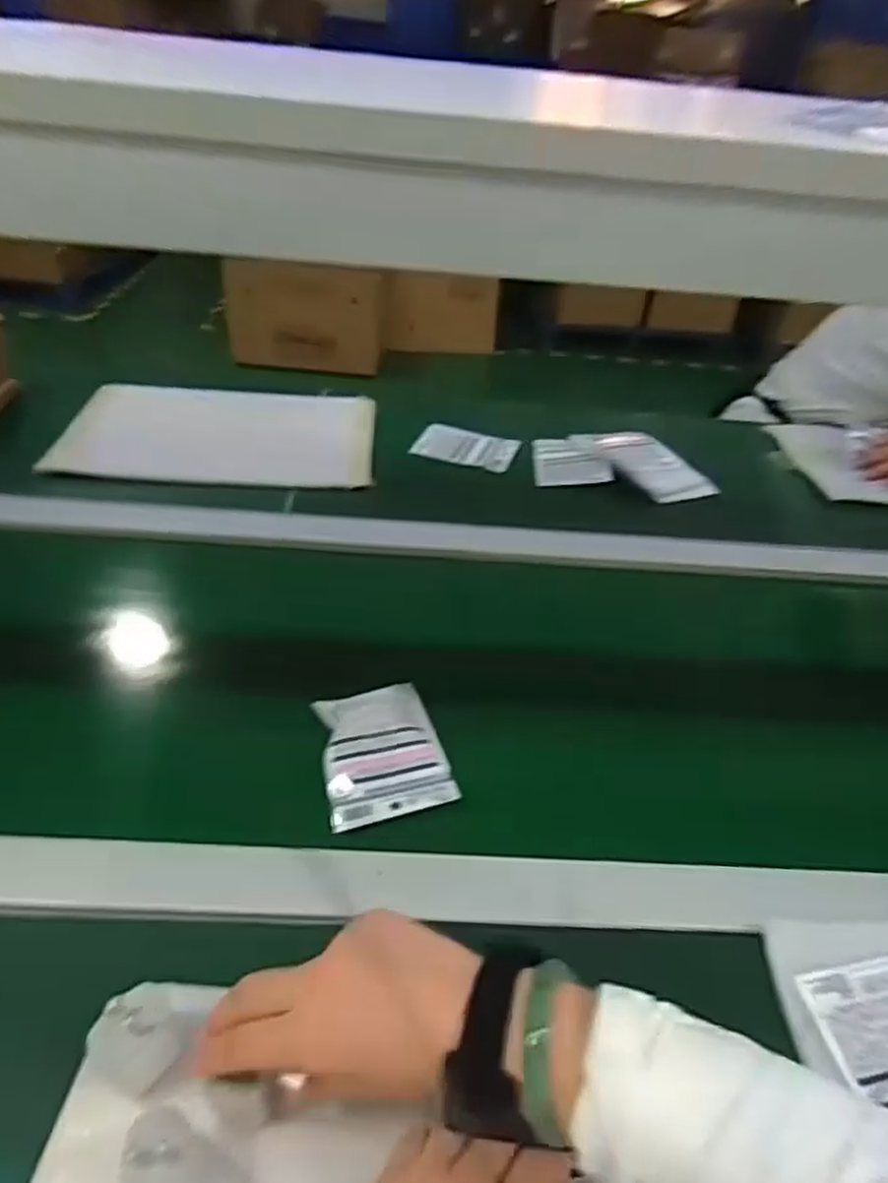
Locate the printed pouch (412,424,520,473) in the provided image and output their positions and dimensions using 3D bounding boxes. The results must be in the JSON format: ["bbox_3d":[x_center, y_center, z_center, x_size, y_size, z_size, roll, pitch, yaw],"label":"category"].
[{"bbox_3d":[0.033,-0.214,1.090,0.145,0.011,0.097,16,39,13],"label":"printed pouch"}]

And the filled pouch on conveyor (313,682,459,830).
[{"bbox_3d":[-0.053,0.135,0.622,0.098,0.017,0.126,-7,39,-16],"label":"filled pouch on conveyor"}]

